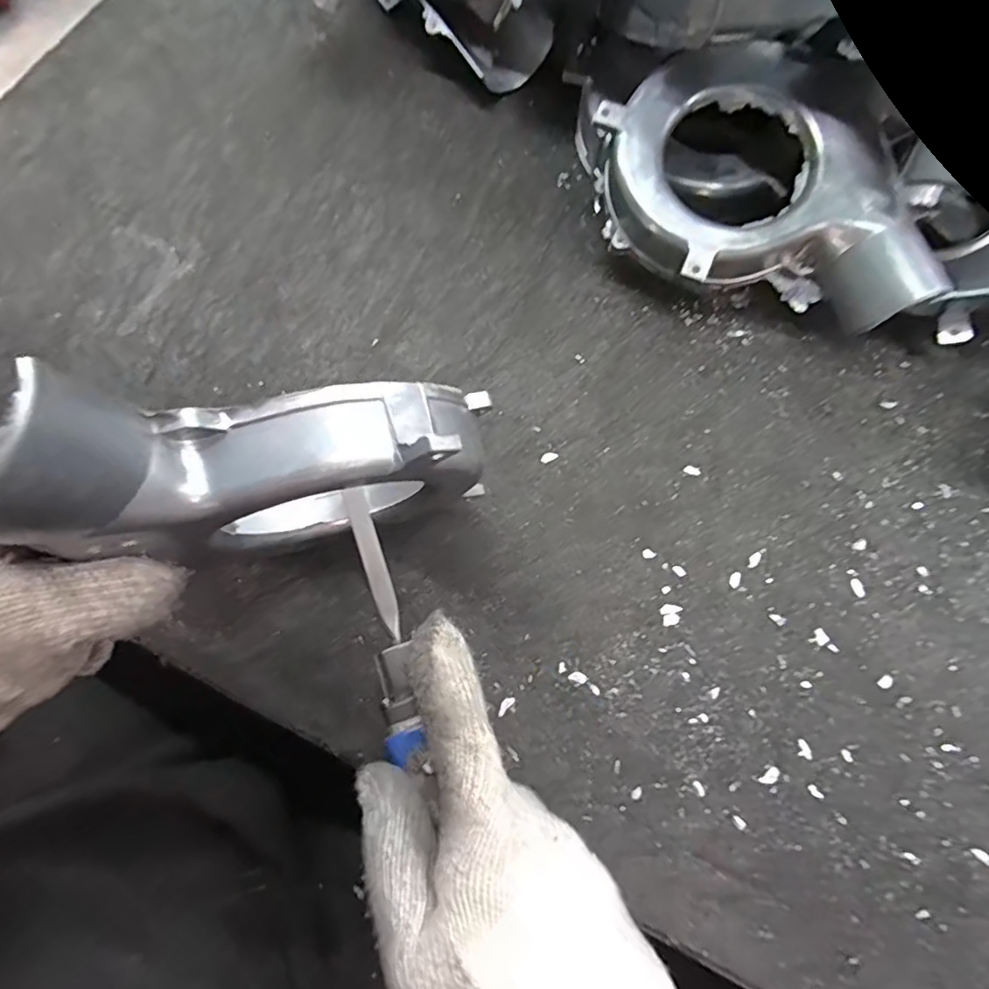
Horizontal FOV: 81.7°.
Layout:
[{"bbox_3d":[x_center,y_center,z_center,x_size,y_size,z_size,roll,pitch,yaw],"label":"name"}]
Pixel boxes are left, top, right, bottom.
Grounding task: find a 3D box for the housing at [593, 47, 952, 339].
[{"bbox_3d":[0.146,-0.167,0.340,0.145,0.069,0.192,-21,73,-9],"label":"housing"}]

